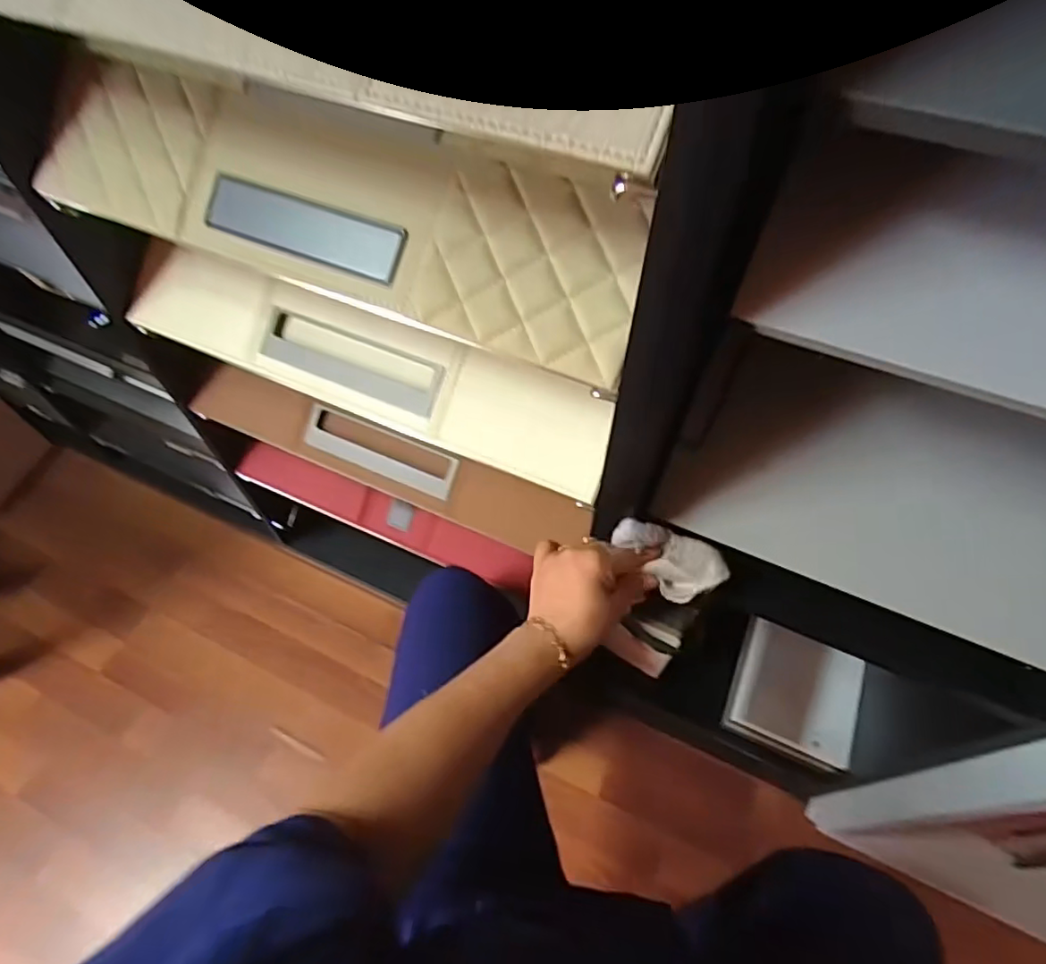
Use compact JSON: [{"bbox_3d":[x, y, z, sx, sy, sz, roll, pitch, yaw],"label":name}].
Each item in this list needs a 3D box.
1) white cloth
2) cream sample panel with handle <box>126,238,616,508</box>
[{"bbox_3d":[0.130,0.060,0.521,0.092,0.044,0.055,38,66,23],"label":"white cloth"},{"bbox_3d":[-0.159,-0.115,0.591,0.503,0.024,0.132,21,104,9],"label":"cream sample panel with handle"}]

